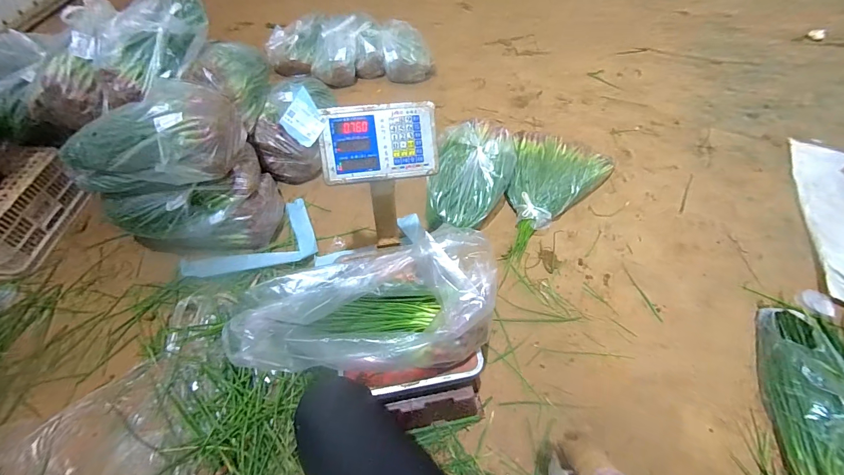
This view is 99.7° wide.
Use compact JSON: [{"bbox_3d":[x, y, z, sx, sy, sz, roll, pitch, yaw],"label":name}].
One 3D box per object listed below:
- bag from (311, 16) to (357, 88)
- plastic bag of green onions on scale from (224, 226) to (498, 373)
[{"bbox_3d":[-0.403,-0.858,1.668,0.214,0.166,0.307,-4,54,-6],"label":"bag"},{"bbox_3d":[-0.086,0.121,0.653,0.420,0.194,0.206,-5,55,-6],"label":"plastic bag of green onions on scale"}]

